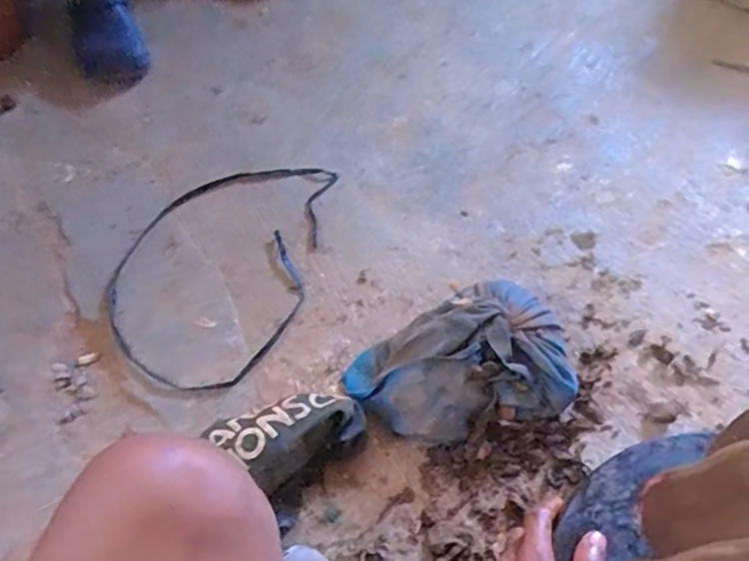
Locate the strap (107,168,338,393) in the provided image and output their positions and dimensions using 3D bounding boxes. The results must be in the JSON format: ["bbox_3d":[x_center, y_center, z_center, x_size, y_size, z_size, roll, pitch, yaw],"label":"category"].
[{"bbox_3d":[-0.195,-0.026,0.770,0.226,0.011,0.340,9,53,6],"label":"strap"}]

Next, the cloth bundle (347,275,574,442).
[{"bbox_3d":[0.096,0.086,0.633,0.226,0.089,0.165,-24,57,-18],"label":"cloth bundle"}]

